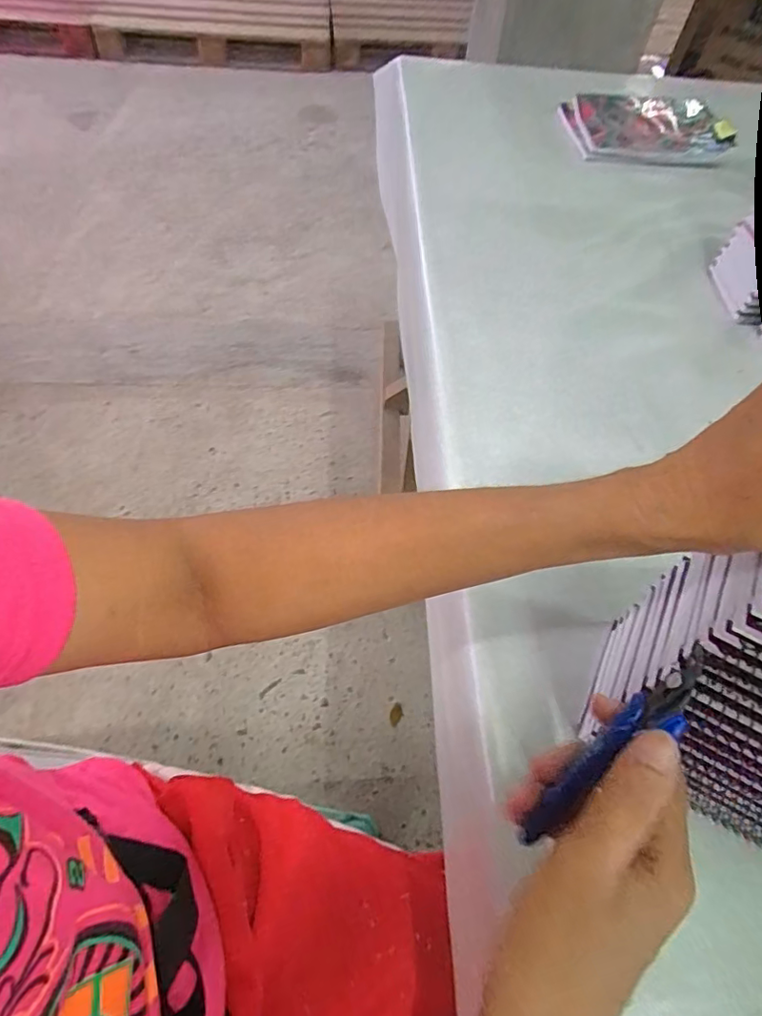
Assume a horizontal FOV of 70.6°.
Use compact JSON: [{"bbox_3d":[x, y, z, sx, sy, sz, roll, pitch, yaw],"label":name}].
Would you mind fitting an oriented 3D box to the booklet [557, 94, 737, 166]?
[{"bbox_3d":[0.356,-0.513,0.724,0.209,0.015,0.132,3,70,4],"label":"booklet"}]

